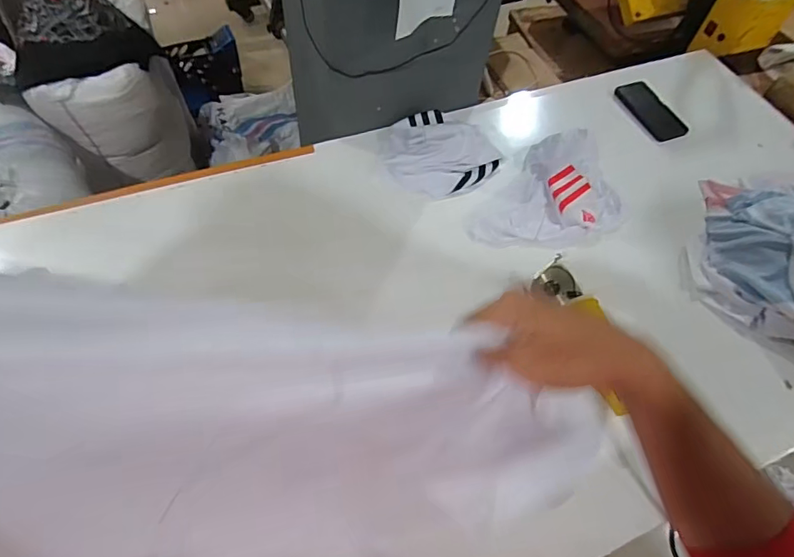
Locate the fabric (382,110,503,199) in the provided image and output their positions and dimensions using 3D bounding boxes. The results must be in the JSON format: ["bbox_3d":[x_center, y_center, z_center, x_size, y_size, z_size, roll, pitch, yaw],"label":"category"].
[{"bbox_3d":[0.087,-0.238,0.931,0.224,0.046,0.186,9,58,1],"label":"fabric"}]

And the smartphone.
[{"bbox_3d":[0.549,-0.363,1.068,0.091,0.010,0.162,-22,65,-13],"label":"smartphone"}]

